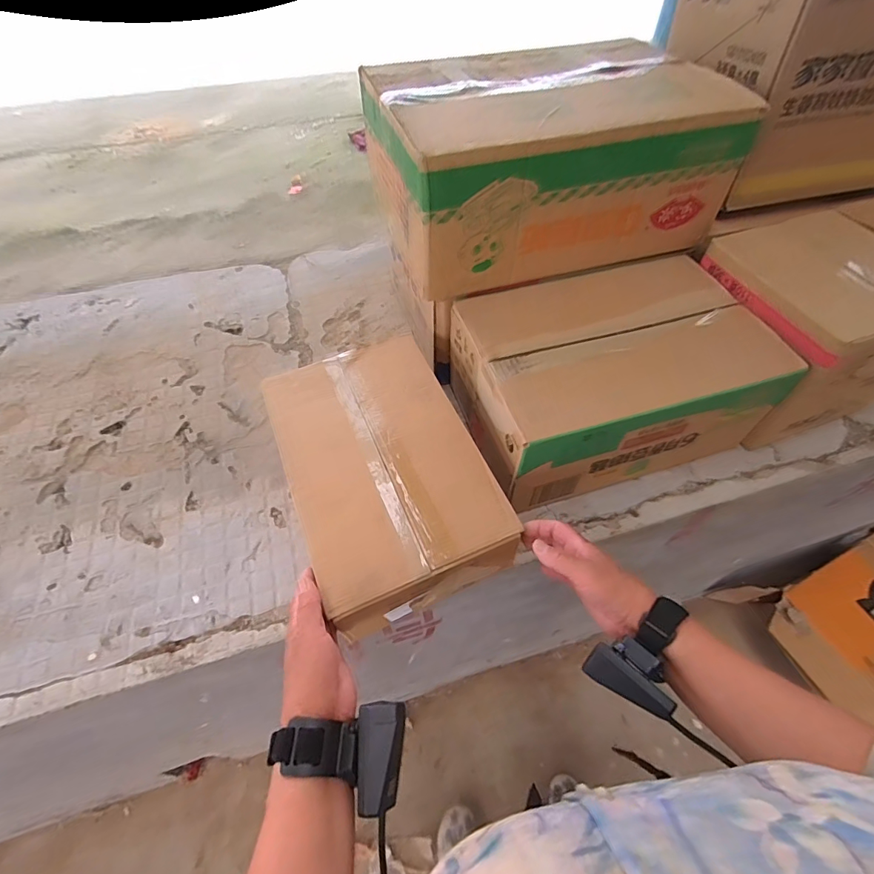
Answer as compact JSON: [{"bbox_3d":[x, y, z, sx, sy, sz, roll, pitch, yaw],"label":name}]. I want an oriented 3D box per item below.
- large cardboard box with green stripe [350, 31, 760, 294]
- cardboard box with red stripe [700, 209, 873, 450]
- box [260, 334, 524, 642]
[{"bbox_3d":[0.145,-0.398,0.644,0.430,0.187,0.283,-15,57,-9],"label":"large cardboard box with green stripe"},{"bbox_3d":[0.536,-0.164,0.667,0.244,0.208,0.237,-14,57,-8],"label":"cardboard box with red stripe"},{"bbox_3d":[-0.071,0.039,0.573,0.216,0.092,0.338,-21,59,-15],"label":"box"}]

